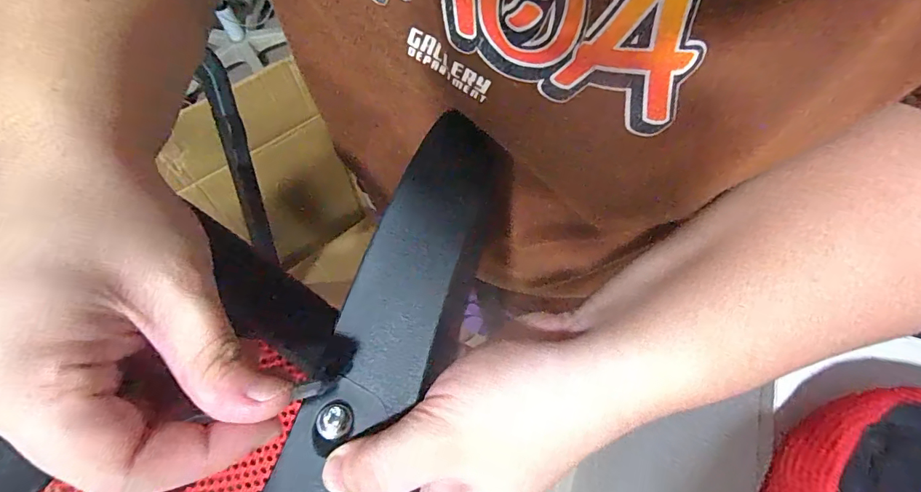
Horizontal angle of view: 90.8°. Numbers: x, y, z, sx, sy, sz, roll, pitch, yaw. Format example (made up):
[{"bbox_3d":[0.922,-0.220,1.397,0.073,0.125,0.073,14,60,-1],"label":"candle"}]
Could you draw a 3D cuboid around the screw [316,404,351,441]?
[{"bbox_3d":[-0.047,0.065,0.168,0.012,0.004,0.012,-1,63,2],"label":"screw"}]

